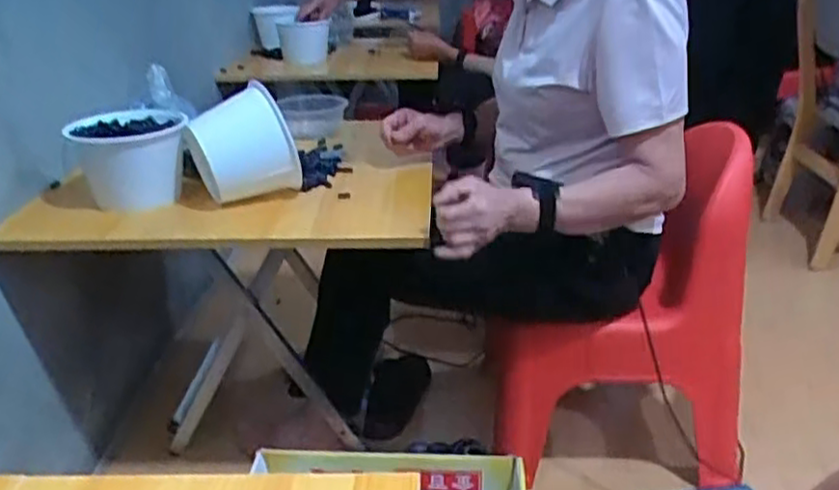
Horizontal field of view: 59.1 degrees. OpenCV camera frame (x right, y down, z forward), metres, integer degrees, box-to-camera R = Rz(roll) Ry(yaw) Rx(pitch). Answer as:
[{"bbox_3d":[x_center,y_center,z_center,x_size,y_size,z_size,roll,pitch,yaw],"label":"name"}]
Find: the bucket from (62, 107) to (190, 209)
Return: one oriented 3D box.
[{"bbox_3d":[-0.414,-0.121,1.097,0.164,0.127,0.173,-2,24,-4],"label":"bucket"}]

